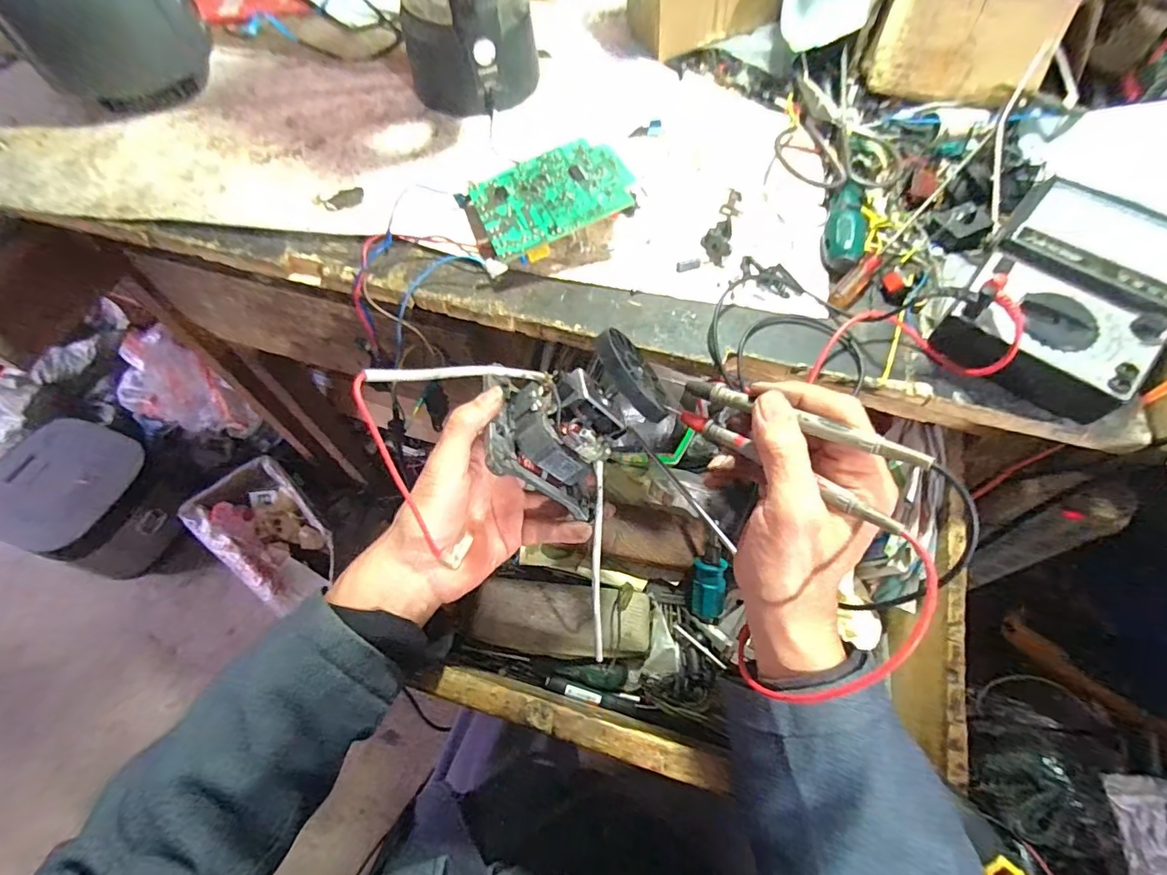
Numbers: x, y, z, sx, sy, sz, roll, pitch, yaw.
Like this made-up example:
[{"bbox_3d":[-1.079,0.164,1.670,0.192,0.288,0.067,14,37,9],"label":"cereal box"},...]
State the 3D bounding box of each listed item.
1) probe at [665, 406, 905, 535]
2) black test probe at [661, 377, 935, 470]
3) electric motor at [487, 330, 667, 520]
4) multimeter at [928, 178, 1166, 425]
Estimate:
[{"bbox_3d":[0.101,0.012,0.274,0.140,0.010,0.009,33,67,35],"label":"probe"},{"bbox_3d":[0.106,-0.012,0.267,0.141,0.009,0.010,24,64,33],"label":"black test probe"},{"bbox_3d":[-0.011,-0.014,0.331,0.107,0.082,0.129,42,95,9],"label":"electric motor"},{"bbox_3d":[0.330,-0.097,0.343,0.111,0.056,0.173,37,68,19],"label":"multimeter"}]

